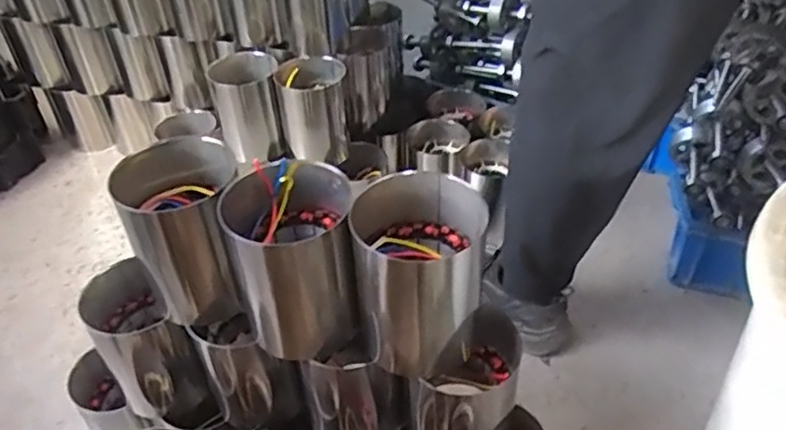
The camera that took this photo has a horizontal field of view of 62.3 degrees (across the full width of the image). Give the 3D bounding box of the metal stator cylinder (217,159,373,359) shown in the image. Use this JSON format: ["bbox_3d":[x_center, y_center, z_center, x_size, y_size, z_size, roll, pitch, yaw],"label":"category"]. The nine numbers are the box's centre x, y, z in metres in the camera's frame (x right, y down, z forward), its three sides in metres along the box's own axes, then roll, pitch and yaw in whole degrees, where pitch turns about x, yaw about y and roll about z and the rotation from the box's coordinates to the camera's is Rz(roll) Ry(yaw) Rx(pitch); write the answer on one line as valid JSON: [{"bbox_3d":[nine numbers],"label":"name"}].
[{"bbox_3d":[-0.096,0.046,0.654,0.126,0.162,0.114,-6,41,-4],"label":"metal stator cylinder"}]

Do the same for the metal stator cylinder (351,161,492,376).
[{"bbox_3d":[0.027,0.057,0.634,0.113,0.167,0.107,-2,41,1],"label":"metal stator cylinder"}]

